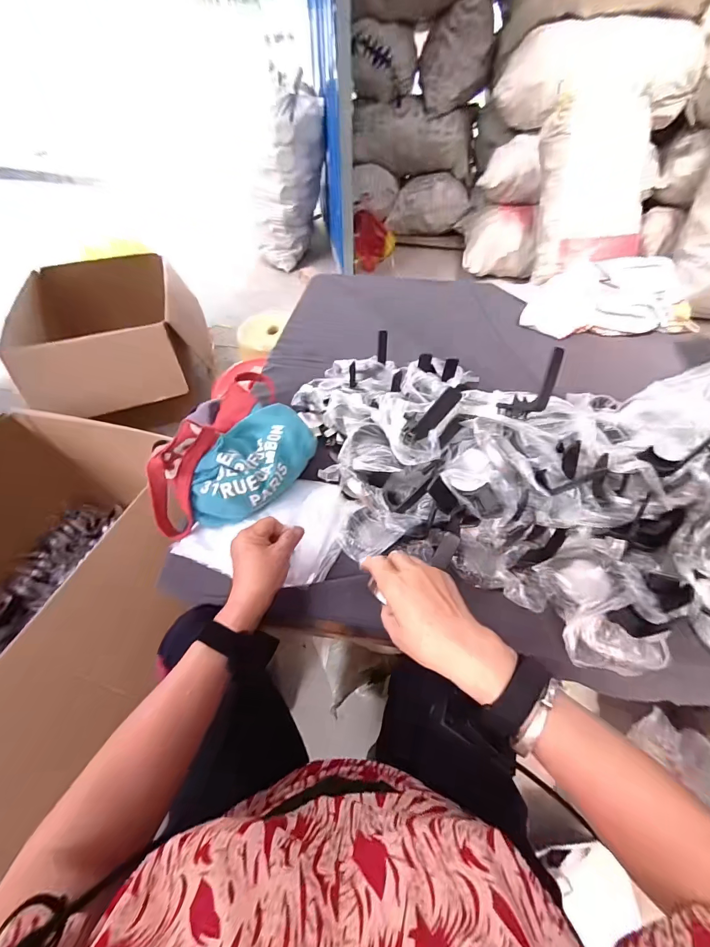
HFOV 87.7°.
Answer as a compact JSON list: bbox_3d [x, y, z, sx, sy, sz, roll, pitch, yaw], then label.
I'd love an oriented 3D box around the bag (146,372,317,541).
[{"bbox_3d":[-0.163,-0.065,0.559,0.198,0.108,0.304,1,50,0],"label":"bag"}]

